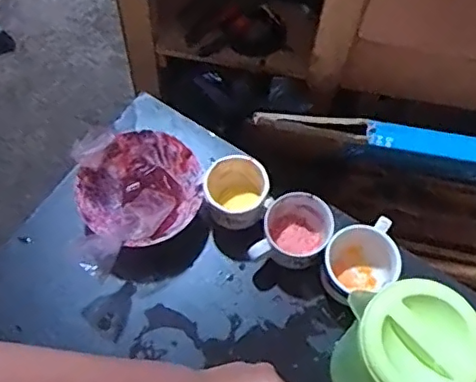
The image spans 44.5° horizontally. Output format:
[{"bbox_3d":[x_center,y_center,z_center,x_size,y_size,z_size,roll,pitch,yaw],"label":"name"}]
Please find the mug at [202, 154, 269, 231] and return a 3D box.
[{"bbox_3d":[-0.003,0.002,0.730,0.074,0.075,0.081,0,66,0],"label":"mug"}]

